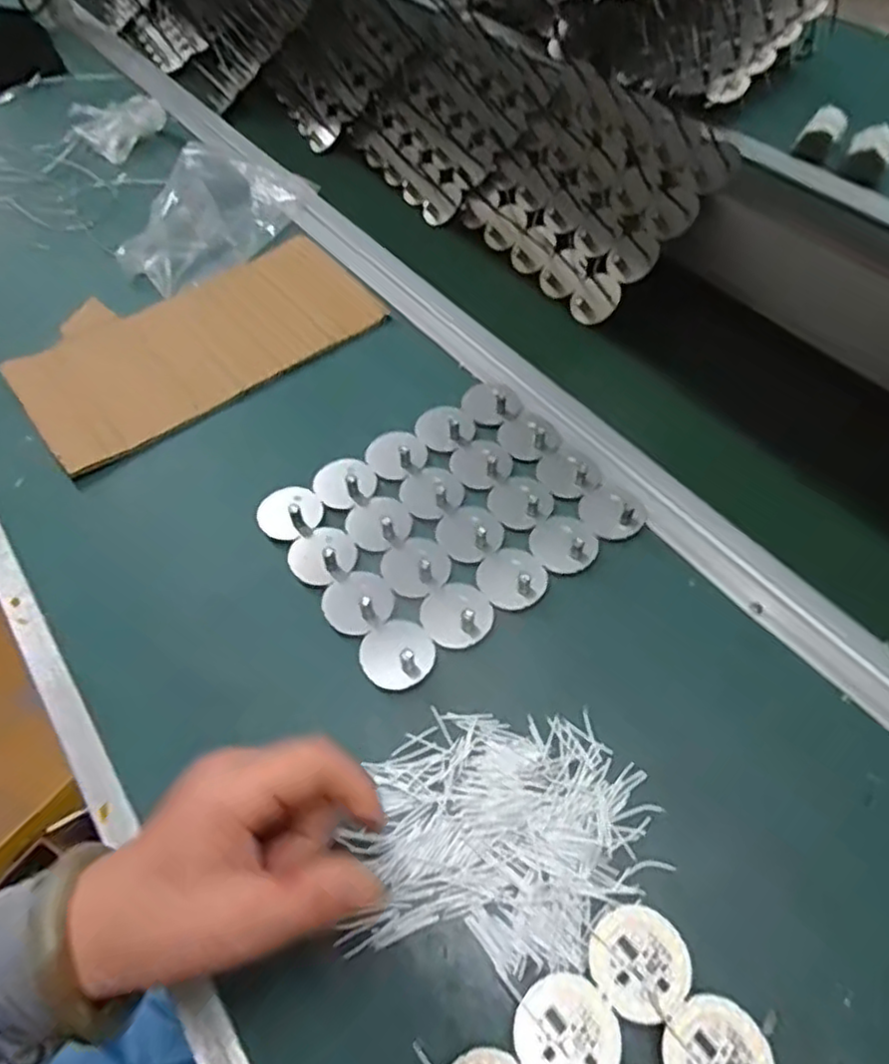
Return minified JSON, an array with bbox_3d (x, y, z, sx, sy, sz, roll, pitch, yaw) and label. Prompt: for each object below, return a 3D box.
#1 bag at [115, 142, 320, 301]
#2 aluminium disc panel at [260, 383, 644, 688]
[{"bbox_3d":[-0.232,-0.318,0.674,0.118,0.047,0.187,17,57,13],"label":"bag"},{"bbox_3d":[0.003,-0.013,0.477,0.213,0.017,0.172,-32,59,-18],"label":"aluminium disc panel"}]

